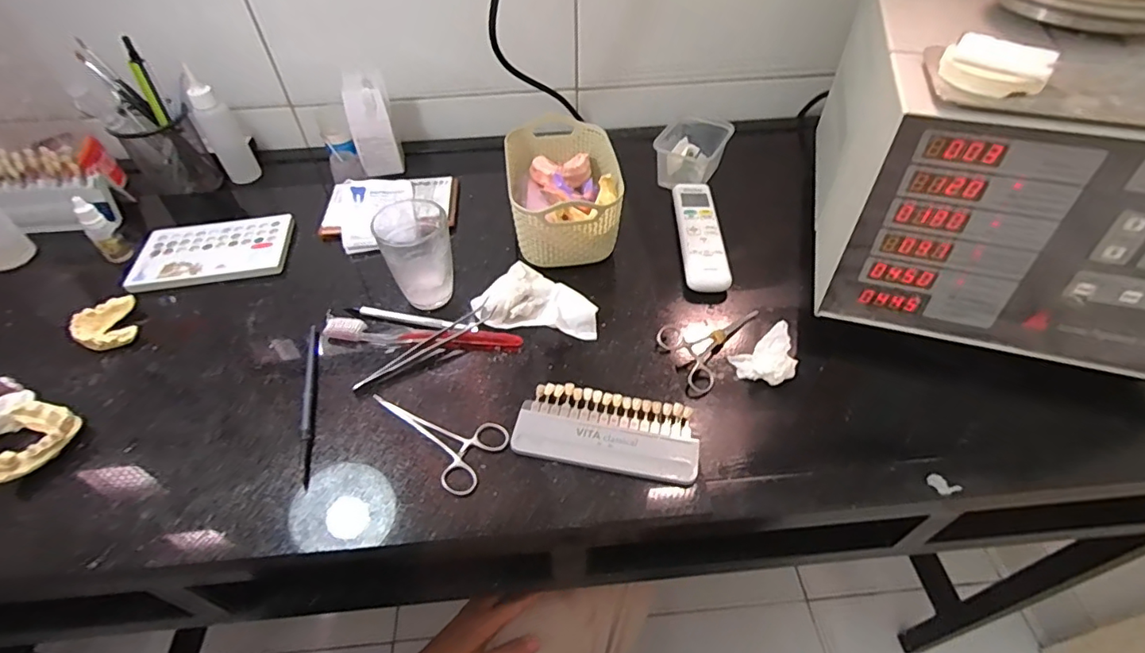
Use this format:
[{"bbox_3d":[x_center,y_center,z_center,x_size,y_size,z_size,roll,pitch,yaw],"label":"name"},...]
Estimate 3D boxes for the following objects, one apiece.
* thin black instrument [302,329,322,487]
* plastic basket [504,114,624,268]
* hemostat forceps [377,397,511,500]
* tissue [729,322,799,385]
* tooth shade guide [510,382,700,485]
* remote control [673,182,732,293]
[{"bbox_3d":[-0.227,0.062,0.463,0.010,0.010,0.165,-11,49,-9],"label":"thin black instrument"},{"bbox_3d":[-0.012,-0.146,0.594,0.114,0.083,0.176,-7,49,-6],"label":"plastic basket"},{"bbox_3d":[-0.117,0.087,0.442,0.123,0.008,0.063,24,53,20],"label":"hemostat forceps"},{"bbox_3d":[0.182,0.027,0.490,0.055,0.040,0.044,-9,49,-8],"label":"tissue"},{"bbox_3d":[0.028,0.085,0.437,0.145,0.010,0.066,9,49,8],"label":"tooth shade guide"},{"bbox_3d":[0.146,-0.107,0.622,0.044,0.024,0.176,0,48,1],"label":"remote control"}]

